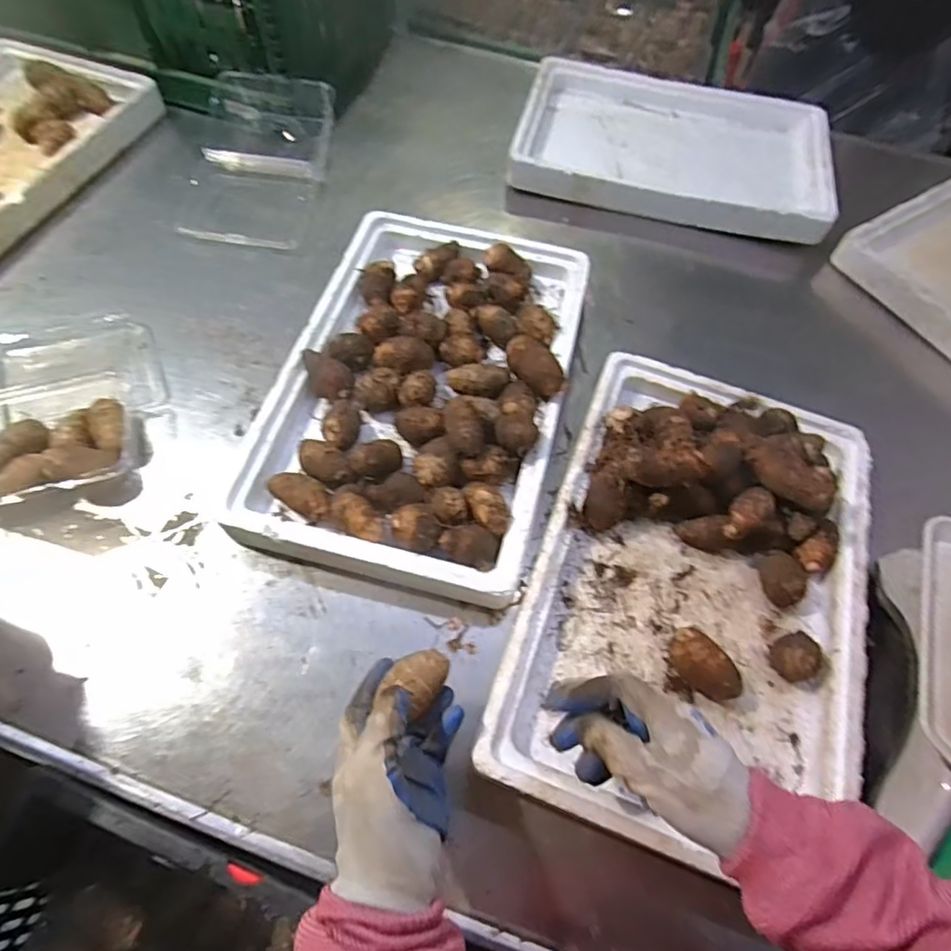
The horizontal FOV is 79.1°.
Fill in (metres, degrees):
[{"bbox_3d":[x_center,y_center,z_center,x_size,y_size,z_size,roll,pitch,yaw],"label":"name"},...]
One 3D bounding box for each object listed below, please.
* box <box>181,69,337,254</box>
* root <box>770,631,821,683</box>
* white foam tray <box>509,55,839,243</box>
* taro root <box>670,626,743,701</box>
[{"bbox_3d":[-0.325,-0.455,0.825,0.197,0.084,0.275,8,59,2],"label":"box"},{"bbox_3d":[0.287,0.163,0.516,0.039,0.046,0.038,1,59,-2],"label":"root"},{"bbox_3d":[0.308,-0.521,0.900,0.465,0.044,0.366,13,62,4],"label":"white foam tray"},{"bbox_3d":[0.199,0.169,0.508,0.065,0.043,0.038,38,64,18],"label":"taro root"}]

